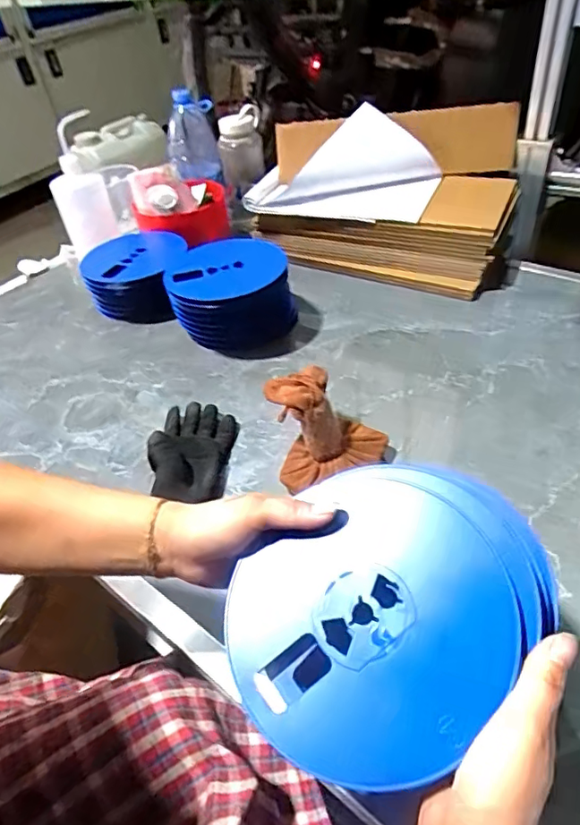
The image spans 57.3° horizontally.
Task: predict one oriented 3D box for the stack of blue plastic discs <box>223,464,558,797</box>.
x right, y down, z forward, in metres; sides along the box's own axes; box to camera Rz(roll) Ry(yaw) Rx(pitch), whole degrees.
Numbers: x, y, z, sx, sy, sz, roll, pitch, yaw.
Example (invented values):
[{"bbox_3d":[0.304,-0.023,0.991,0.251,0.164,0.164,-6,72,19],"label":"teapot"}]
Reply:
[{"bbox_3d":[0.058,0.124,0.340,0.156,0.045,0.189,37,80,27],"label":"stack of blue plastic discs"}]

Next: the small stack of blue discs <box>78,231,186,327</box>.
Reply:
[{"bbox_3d":[-0.248,-0.226,0.892,0.174,0.096,0.140,11,45,20],"label":"small stack of blue discs"}]

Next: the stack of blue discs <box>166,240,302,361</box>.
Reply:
[{"bbox_3d":[-0.092,-0.172,0.797,0.171,0.108,0.174,-14,42,-7],"label":"stack of blue discs"}]

